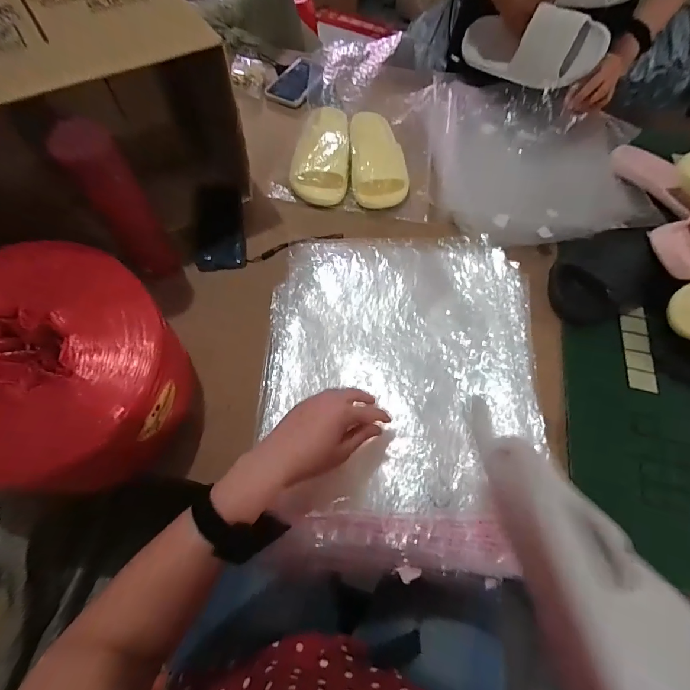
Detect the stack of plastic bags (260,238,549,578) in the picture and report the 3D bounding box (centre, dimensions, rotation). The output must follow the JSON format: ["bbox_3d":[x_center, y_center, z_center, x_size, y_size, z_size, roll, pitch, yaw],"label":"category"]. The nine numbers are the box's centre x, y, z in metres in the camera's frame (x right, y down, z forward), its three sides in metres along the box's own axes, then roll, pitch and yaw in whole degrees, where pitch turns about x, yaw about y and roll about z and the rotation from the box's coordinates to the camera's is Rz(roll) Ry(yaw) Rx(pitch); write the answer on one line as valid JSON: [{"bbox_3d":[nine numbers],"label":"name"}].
[{"bbox_3d":[0.070,0.044,0.499,0.360,0.048,0.422,1,63,0],"label":"stack of plastic bags"}]

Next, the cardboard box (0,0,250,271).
[{"bbox_3d":[-0.381,-0.335,0.541,0.398,0.209,0.281,-25,66,-13],"label":"cardboard box"}]

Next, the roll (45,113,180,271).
[{"bbox_3d":[-0.287,-0.172,0.516,0.059,0.247,0.060,0,63,-1],"label":"roll"}]

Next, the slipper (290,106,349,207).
[{"bbox_3d":[-0.044,-0.355,0.704,0.103,0.065,0.216,0,63,-1],"label":"slipper"}]

